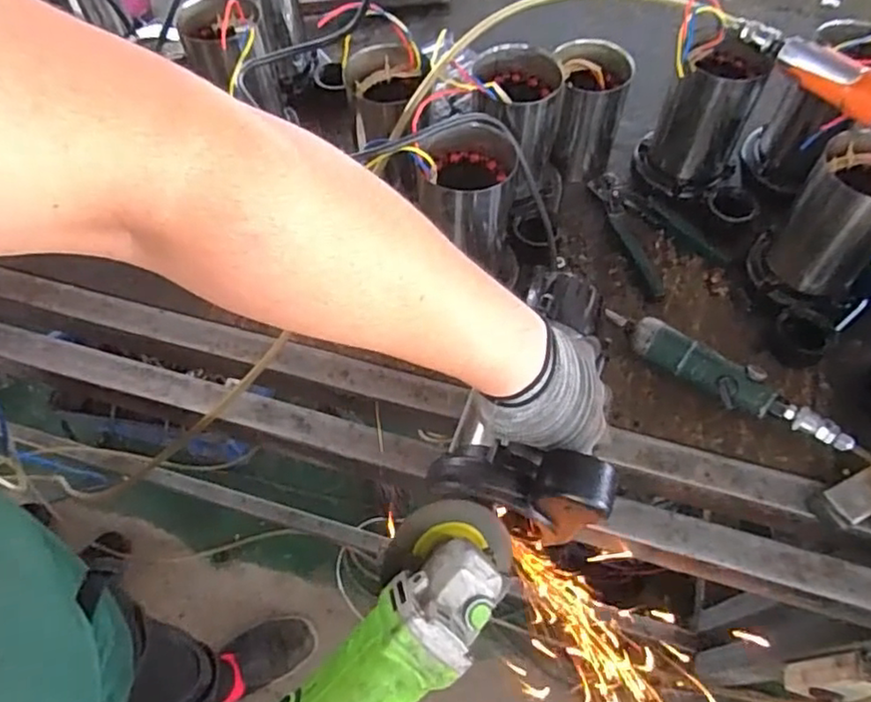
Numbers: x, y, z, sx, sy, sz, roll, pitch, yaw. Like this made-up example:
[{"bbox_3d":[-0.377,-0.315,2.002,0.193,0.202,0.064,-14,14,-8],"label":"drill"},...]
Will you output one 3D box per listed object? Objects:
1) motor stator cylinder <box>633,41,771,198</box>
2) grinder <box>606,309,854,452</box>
[{"bbox_3d":[0.297,-0.260,0.720,0.108,0.155,0.101,-1,63,1],"label":"motor stator cylinder"},{"bbox_3d":[0.274,0.027,0.622,0.248,0.038,0.042,34,65,19],"label":"grinder"}]

